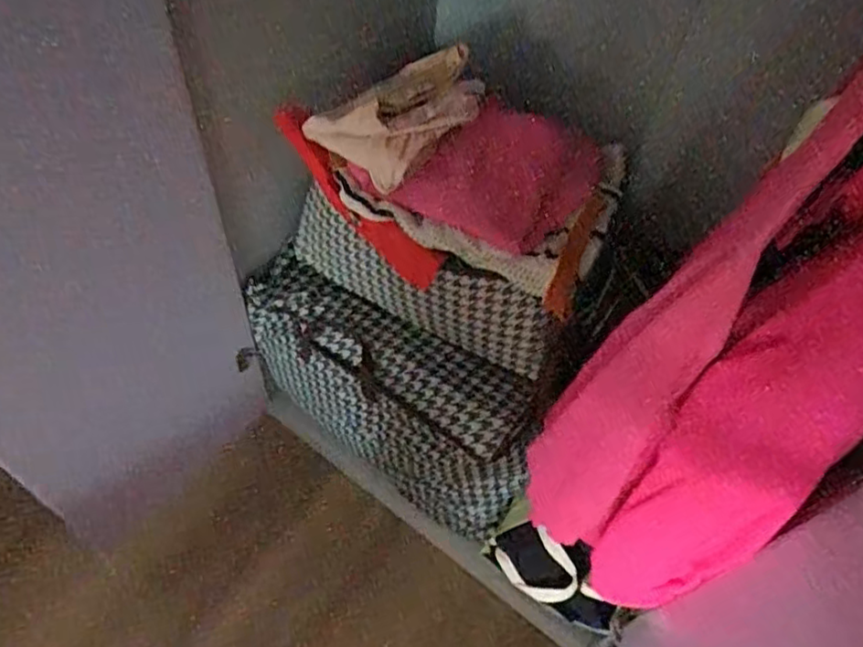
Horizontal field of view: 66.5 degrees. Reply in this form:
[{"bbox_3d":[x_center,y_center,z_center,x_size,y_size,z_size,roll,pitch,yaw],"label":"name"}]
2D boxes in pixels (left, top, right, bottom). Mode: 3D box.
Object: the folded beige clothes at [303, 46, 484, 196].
[{"bbox_3d":[-0.039,-0.243,0.779,0.188,0.118,0.088,-24,60,-20],"label":"folded beige clothes"}]

